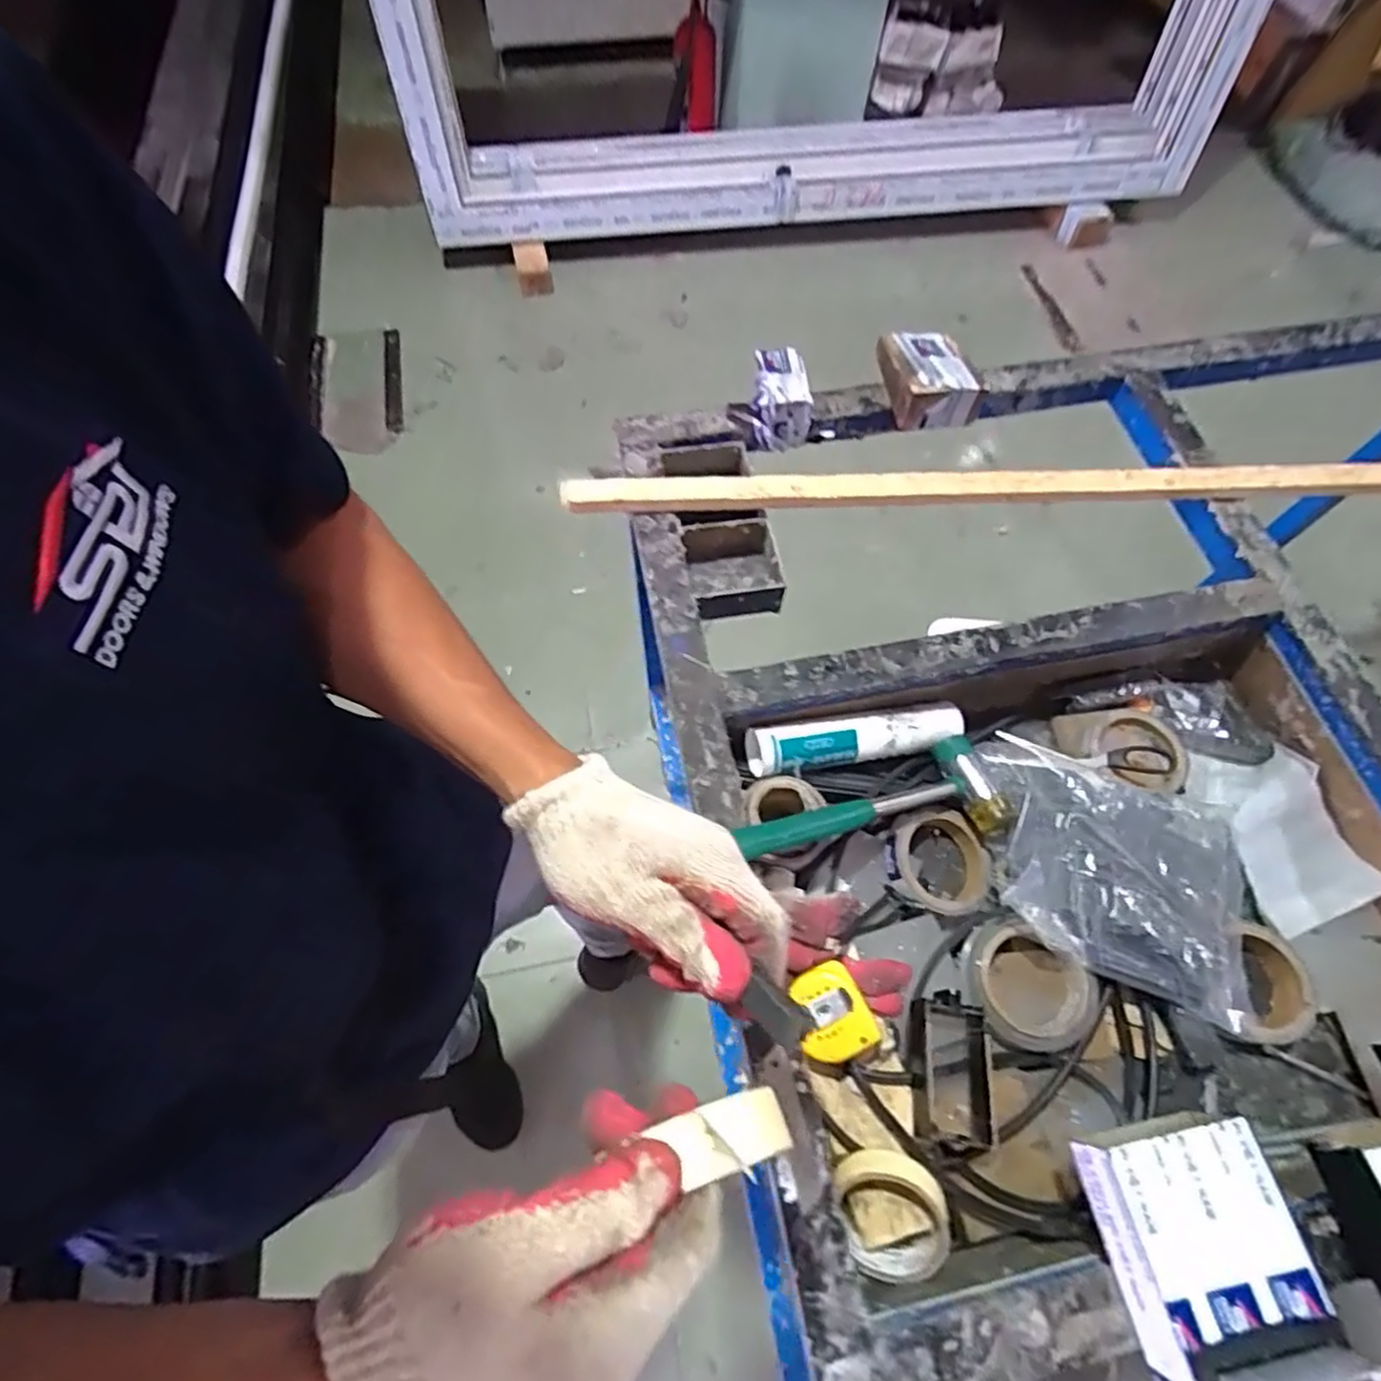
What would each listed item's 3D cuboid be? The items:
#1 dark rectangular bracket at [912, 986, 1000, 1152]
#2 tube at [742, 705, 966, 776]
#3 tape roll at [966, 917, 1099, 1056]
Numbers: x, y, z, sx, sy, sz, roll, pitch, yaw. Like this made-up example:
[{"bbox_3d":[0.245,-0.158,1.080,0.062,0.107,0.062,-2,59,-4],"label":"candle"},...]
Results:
[{"bbox_3d":[0.215,0.309,0.581,0.059,0.042,0.110,5,63,1],"label":"dark rectangular bracket"},{"bbox_3d":[0.166,0.044,0.695,0.219,0.042,0.048,-10,64,-6],"label":"tube"},{"bbox_3d":[0.296,0.259,0.618,0.098,0.035,0.102,1,63,-1],"label":"tape roll"}]

